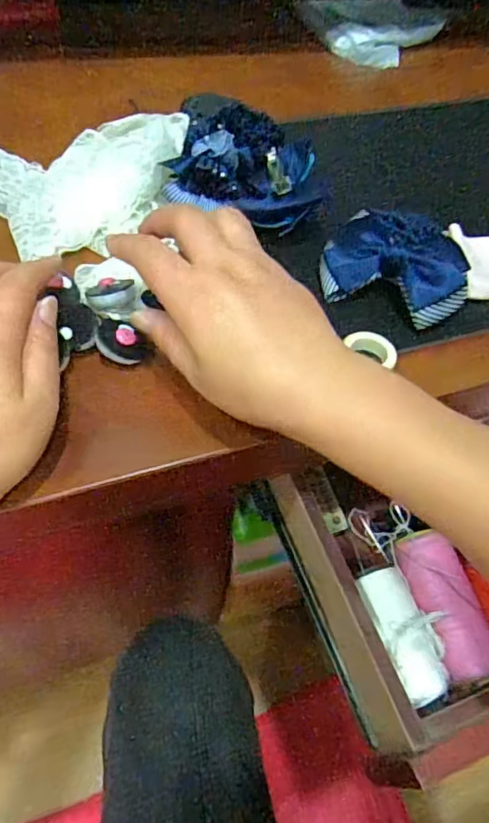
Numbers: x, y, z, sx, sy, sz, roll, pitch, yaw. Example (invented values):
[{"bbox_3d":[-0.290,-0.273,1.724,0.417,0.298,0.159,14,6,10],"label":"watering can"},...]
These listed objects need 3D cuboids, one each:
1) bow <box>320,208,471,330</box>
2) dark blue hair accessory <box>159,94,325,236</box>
[{"bbox_3d":[0.111,-0.115,0.403,0.098,0.035,0.099,14,54,5],"label":"bow"},{"bbox_3d":[0.005,-0.200,0.447,0.119,0.042,0.114,13,54,5],"label":"dark blue hair accessory"}]

